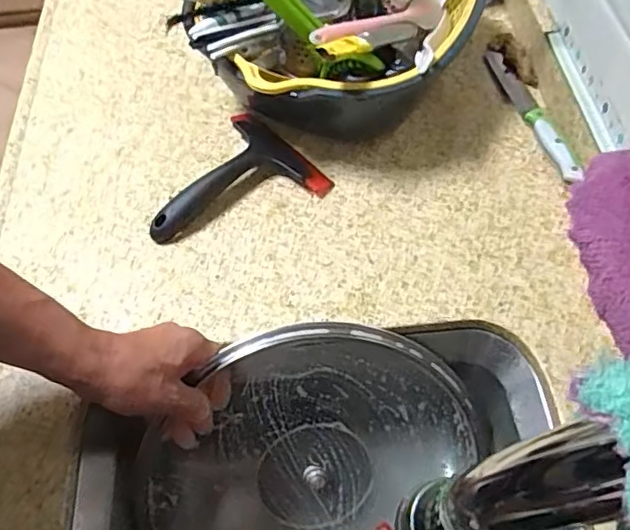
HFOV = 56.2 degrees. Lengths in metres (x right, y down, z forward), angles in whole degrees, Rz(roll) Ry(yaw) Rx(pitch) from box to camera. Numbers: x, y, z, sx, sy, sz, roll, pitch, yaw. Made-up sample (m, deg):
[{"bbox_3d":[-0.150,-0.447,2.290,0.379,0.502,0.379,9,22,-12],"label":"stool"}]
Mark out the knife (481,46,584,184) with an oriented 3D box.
[{"bbox_3d":[0.228,-0.165,0.624,0.021,0.020,0.203,-11,58,-4],"label":"knife"}]

